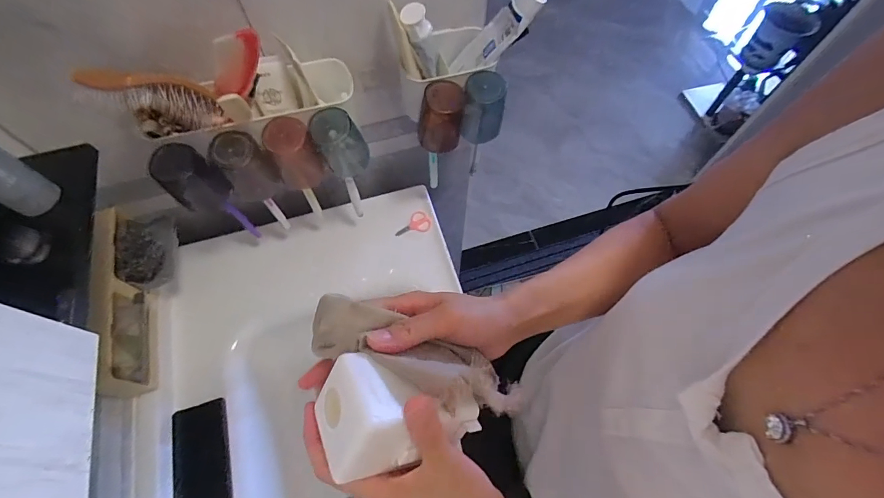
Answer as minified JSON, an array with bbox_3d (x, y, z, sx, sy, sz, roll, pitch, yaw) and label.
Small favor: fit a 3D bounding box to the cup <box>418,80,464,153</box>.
[{"bbox_3d":[-0.001,-0.177,0.549,0.058,0.084,0.054,6,64,3],"label":"cup"}]

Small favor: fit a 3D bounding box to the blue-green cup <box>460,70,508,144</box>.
[{"bbox_3d":[0.058,-0.195,0.561,0.054,0.084,0.051,9,64,4],"label":"blue-green cup"}]

